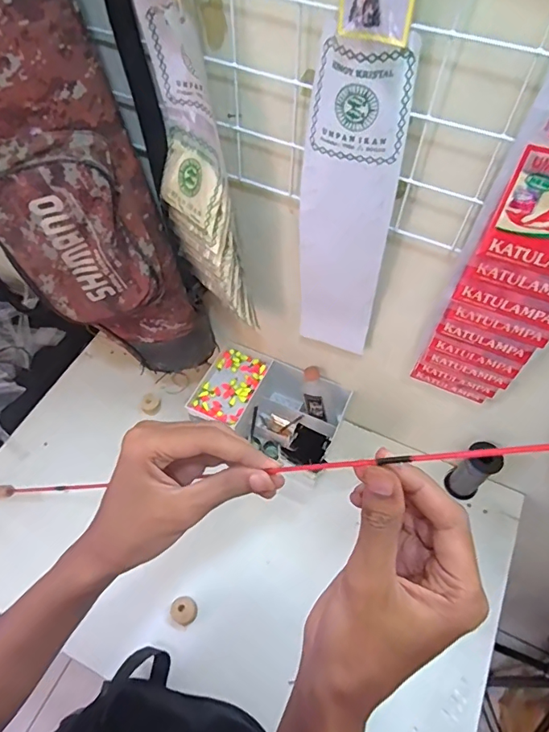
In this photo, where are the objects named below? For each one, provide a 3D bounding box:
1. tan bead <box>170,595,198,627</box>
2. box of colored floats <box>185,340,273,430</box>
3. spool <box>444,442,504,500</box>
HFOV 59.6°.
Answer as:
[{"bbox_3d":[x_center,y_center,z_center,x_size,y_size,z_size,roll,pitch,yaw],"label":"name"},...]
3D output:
[{"bbox_3d":[-0.126,0.343,0.673,0.037,0.015,0.035,0,57,0],"label":"tan bead"},{"bbox_3d":[-0.072,0.029,0.786,0.088,0.024,0.140,26,61,16],"label":"box of colored floats"},{"bbox_3d":[0.306,0.162,0.738,0.052,0.119,0.049,0,57,0],"label":"spool"}]

